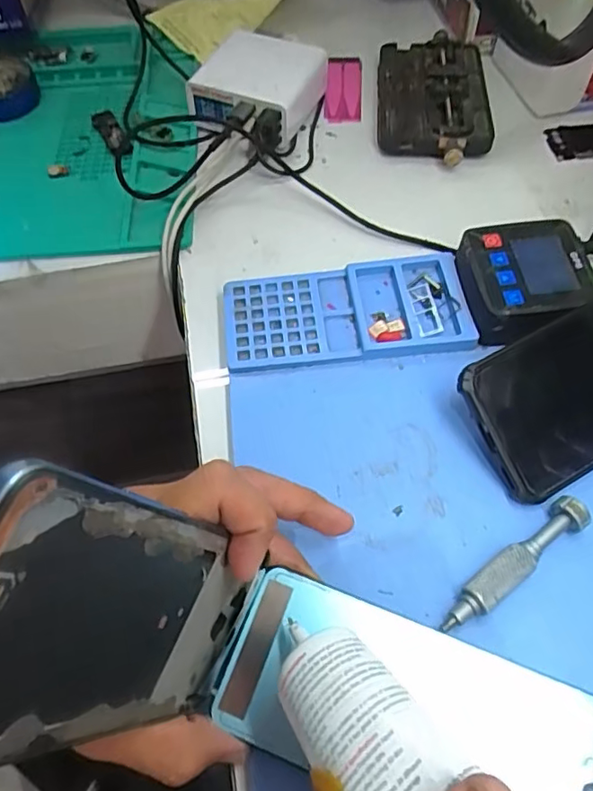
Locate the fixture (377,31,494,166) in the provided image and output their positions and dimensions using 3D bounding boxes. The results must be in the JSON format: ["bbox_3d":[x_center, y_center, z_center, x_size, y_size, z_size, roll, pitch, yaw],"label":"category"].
[{"bbox_3d":[0.115,-0.252,0.487,0.089,0.023,0.172,3,58,5],"label":"fixture"}]

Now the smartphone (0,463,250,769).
[{"bbox_3d":[-0.055,0.070,0.179,0.008,0.149,0.071,19,77,24],"label":"smartphone"}]

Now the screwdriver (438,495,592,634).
[{"bbox_3d":[0.103,0.081,0.275,0.091,0.014,0.017,-32,61,-16],"label":"screwdriver"}]

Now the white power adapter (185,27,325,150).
[{"bbox_3d":[-0.032,-0.253,0.475,0.088,0.041,0.103,21,61,16],"label":"white power adapter"}]

